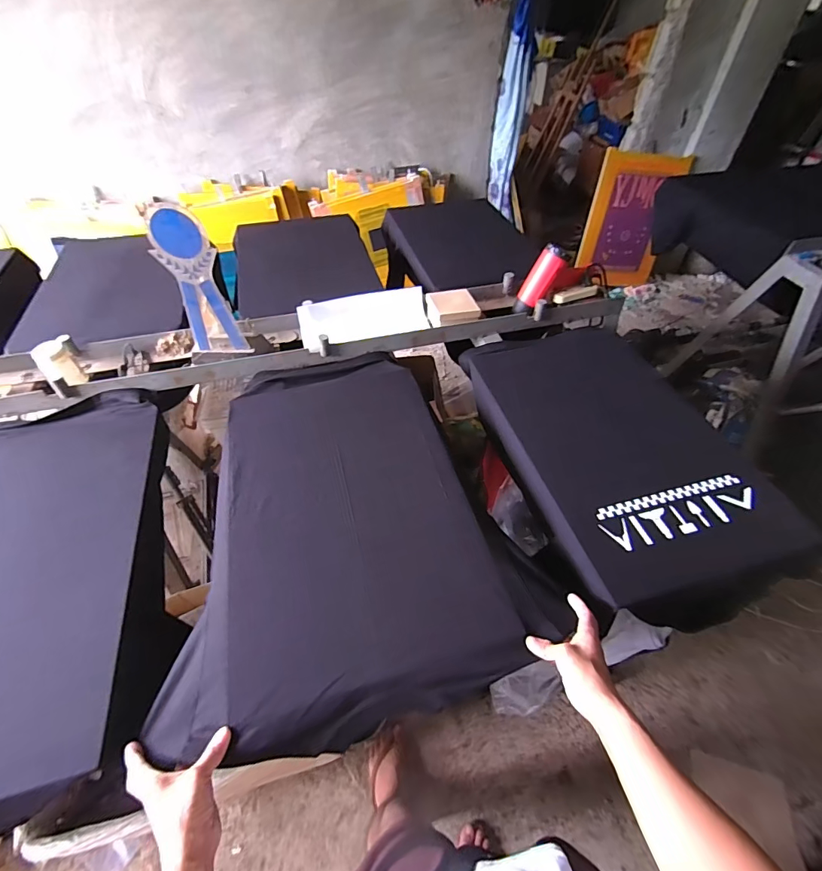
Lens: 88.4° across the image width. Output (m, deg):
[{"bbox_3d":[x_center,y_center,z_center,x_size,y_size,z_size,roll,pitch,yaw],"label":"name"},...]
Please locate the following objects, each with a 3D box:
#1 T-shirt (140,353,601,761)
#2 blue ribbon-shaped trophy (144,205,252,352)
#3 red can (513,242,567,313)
[{"bbox_3d":[-0.135,0.096,0.773,0.548,0.110,0.723,-12,44,-12],"label":"T-shirt"},{"bbox_3d":[-0.428,-0.297,0.858,0.124,0.288,0.034,-1,50,-3],"label":"blue ribbon-shaped trophy"},{"bbox_3d":[0.337,-0.400,1.102,0.057,0.179,0.052,21,34,-15],"label":"red can"}]

